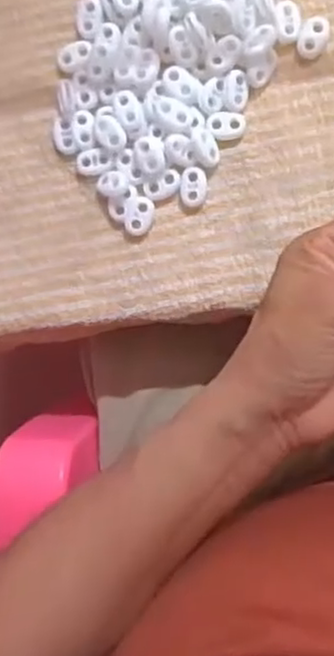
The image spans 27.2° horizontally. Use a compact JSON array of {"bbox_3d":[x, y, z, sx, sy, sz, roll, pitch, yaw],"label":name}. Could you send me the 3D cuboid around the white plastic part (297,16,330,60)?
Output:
[{"bbox_3d":[0.081,-0.161,0.383,0.015,0.004,0.023,15,95,6],"label":"white plastic part"}]

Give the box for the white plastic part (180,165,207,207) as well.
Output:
[{"bbox_3d":[0.015,-0.080,0.393,0.015,0.004,0.022,-2,93,7],"label":"white plastic part"}]

